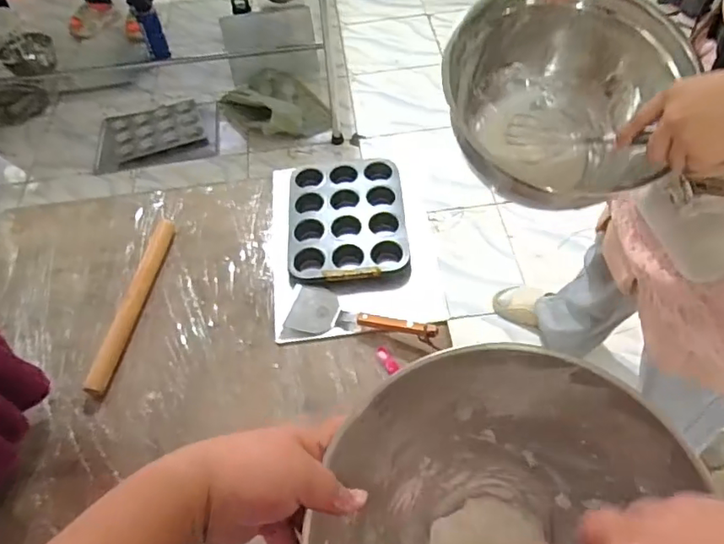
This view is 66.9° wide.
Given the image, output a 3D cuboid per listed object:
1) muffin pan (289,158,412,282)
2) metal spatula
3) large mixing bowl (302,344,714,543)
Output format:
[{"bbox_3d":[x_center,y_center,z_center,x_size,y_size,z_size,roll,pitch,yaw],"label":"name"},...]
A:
[{"bbox_3d":[-0.025,-0.093,0.890,0.184,0.022,0.249,-5,52,1],"label":"muffin pan"},{"bbox_3d":[-0.001,0.061,0.786,0.217,0.031,0.074,6,53,9],"label":"metal spatula"},{"bbox_3d":[0.083,0.176,0.353,0.208,0.112,0.220,-2,52,3],"label":"large mixing bowl"}]

